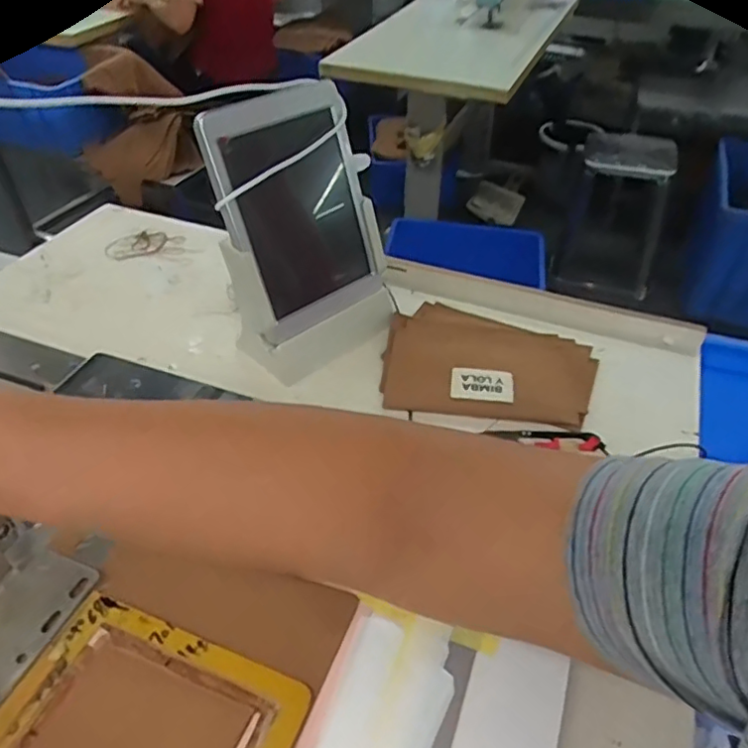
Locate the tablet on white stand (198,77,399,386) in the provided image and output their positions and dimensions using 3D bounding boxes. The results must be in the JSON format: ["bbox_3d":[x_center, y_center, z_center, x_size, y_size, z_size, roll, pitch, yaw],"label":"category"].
[{"bbox_3d":[-0.061,-0.125,0.586,0.157,0.221,0.104,-31,52,-29],"label":"tablet on white stand"}]

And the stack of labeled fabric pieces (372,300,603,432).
[{"bbox_3d":[0.118,-0.020,0.621,0.205,0.010,0.162,6,44,6],"label":"stack of labeled fabric pieces"}]

